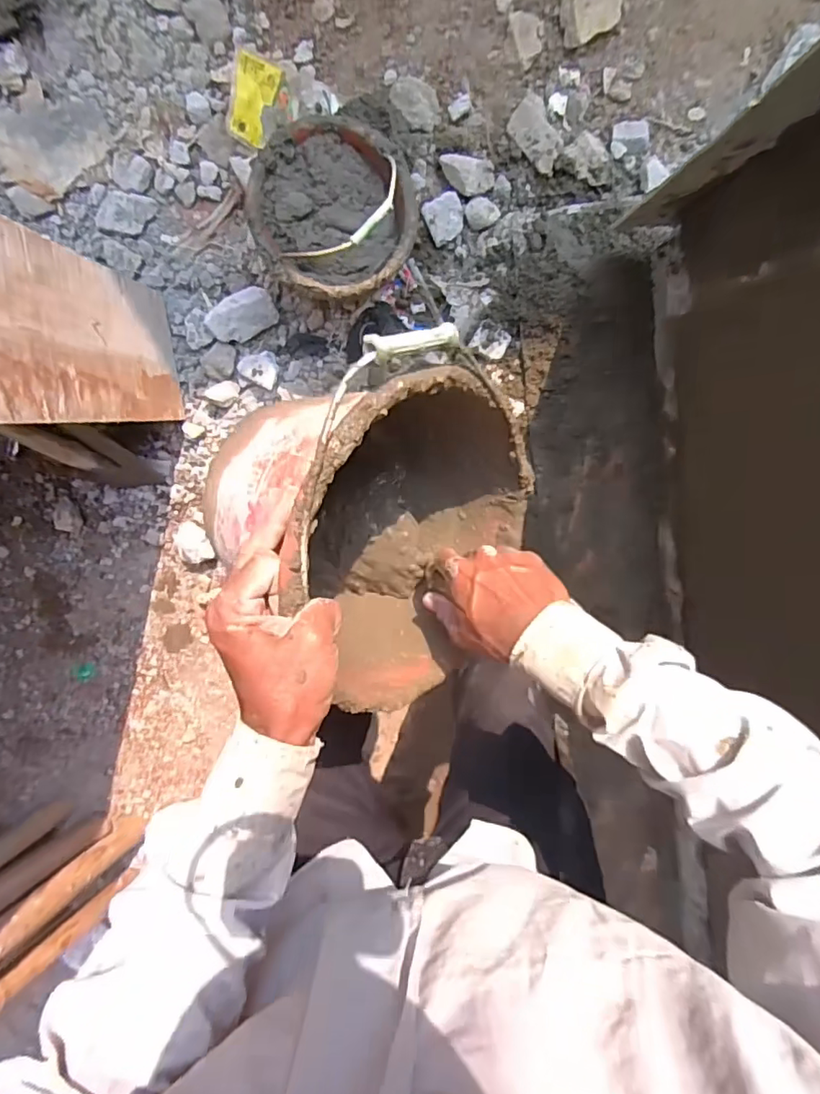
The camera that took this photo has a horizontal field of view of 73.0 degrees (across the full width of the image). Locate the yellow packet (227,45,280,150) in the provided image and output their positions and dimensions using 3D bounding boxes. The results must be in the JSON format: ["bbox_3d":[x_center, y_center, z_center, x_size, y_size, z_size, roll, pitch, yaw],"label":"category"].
[{"bbox_3d":[-0.310,-0.874,1.084,0.082,0.016,0.142,18,104,-18],"label":"yellow packet"}]

